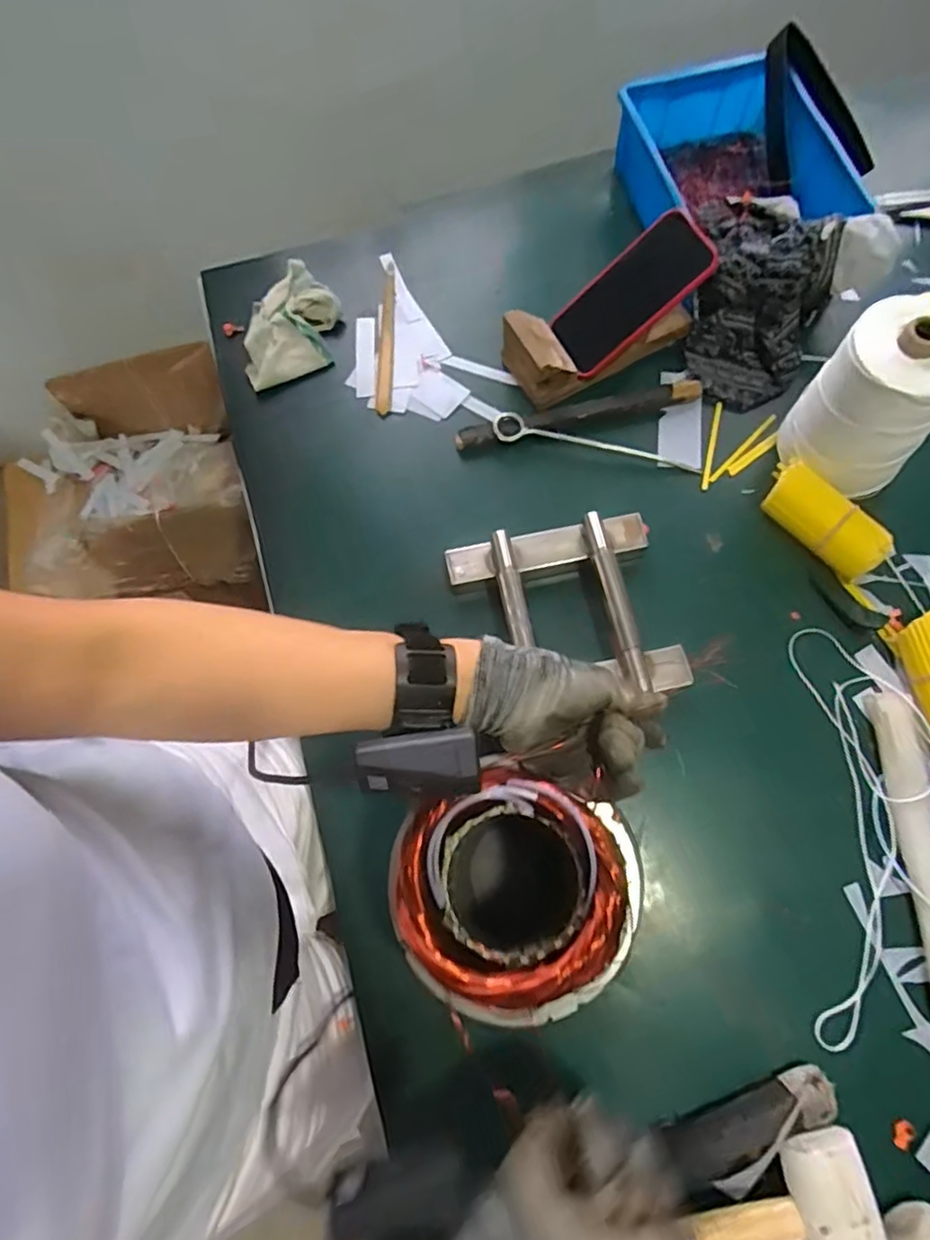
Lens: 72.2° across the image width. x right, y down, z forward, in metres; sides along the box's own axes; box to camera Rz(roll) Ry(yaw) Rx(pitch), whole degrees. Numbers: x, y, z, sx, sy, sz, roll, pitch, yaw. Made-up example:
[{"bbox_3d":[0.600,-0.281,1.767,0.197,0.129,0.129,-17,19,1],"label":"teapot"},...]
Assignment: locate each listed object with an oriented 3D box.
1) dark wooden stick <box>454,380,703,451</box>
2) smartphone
[{"bbox_3d":[0.119,-0.218,0.676,0.261,0.024,0.027,-12,72,-2],"label":"dark wooden stick"},{"bbox_3d":[0.167,-0.330,0.648,0.160,0.017,0.074,-33,81,29],"label":"smartphone"}]

